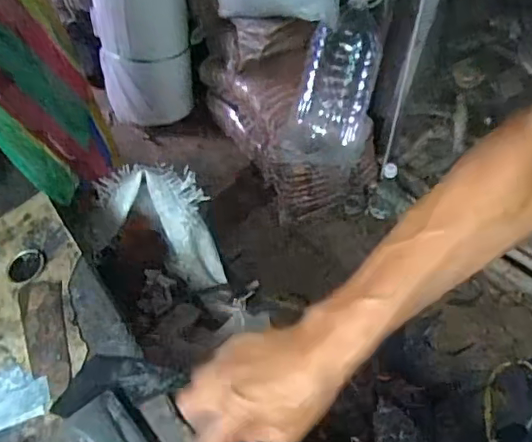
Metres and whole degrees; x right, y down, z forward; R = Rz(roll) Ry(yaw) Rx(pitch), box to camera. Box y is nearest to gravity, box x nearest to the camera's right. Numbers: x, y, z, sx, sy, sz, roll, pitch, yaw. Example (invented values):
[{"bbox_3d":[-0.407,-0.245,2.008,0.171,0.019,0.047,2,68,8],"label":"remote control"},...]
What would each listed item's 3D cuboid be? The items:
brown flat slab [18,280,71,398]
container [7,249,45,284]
[{"bbox_3d":[-0.230,0.119,0.582,0.048,0.011,0.133,-16,54,-8],"label":"brown flat slab"},{"bbox_3d":[-0.270,0.051,0.632,0.043,0.009,0.040,-2,53,3],"label":"container"}]

